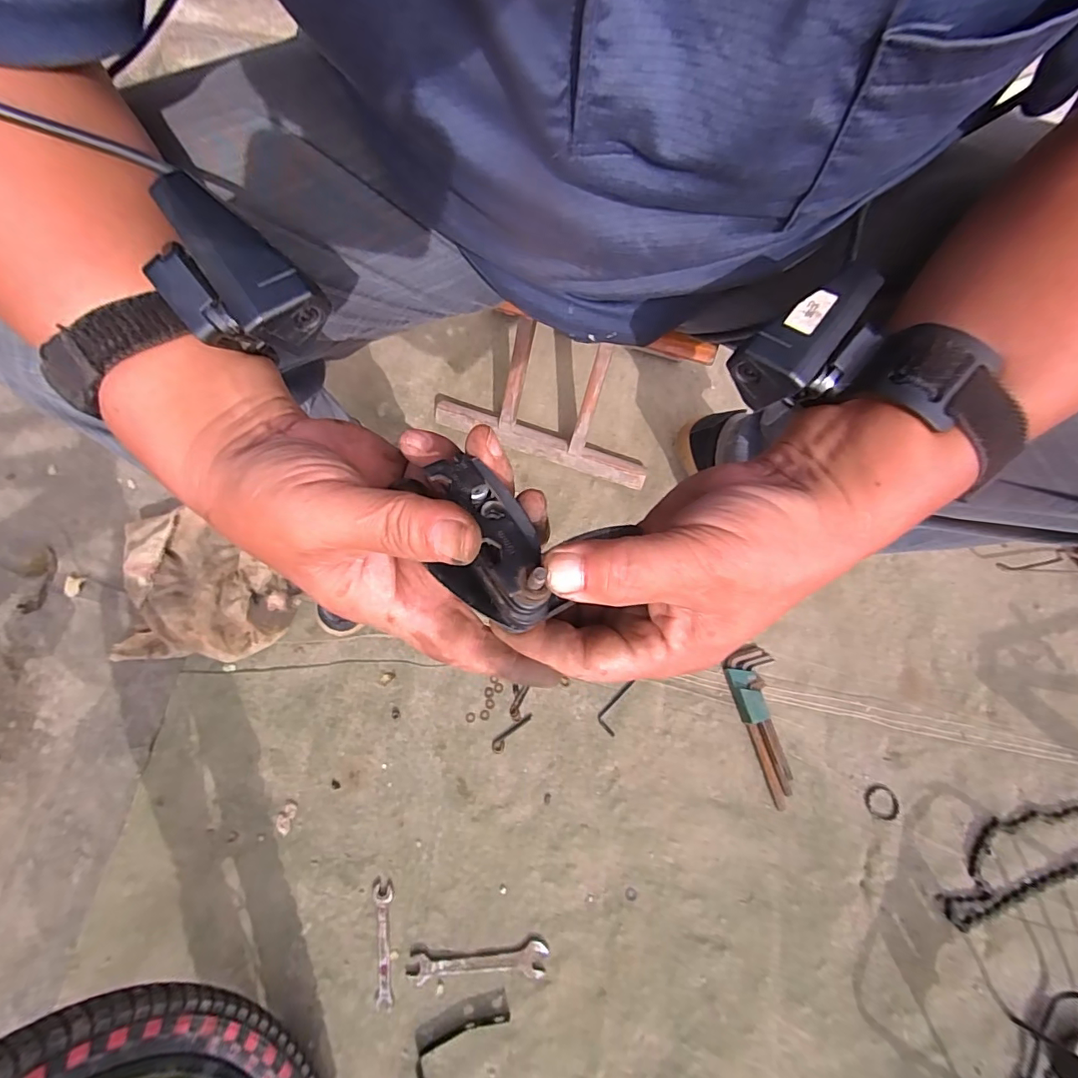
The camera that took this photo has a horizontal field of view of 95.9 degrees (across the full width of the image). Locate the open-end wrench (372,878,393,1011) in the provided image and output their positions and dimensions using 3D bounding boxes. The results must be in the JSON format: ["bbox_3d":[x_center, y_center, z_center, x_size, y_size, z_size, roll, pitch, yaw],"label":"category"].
[{"bbox_3d":[-0.174,0.447,0.537,0.023,0.007,0.114,-7,72,0],"label":"open-end wrench"}]

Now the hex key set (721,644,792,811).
[{"bbox_3d":[0.274,0.226,0.586,0.050,0.018,0.169,-15,72,-2],"label":"hex key set"}]

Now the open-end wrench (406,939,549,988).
[{"bbox_3d":[-0.066,0.462,0.529,0.149,0.005,0.031,-4,72,1],"label":"open-end wrench"}]

